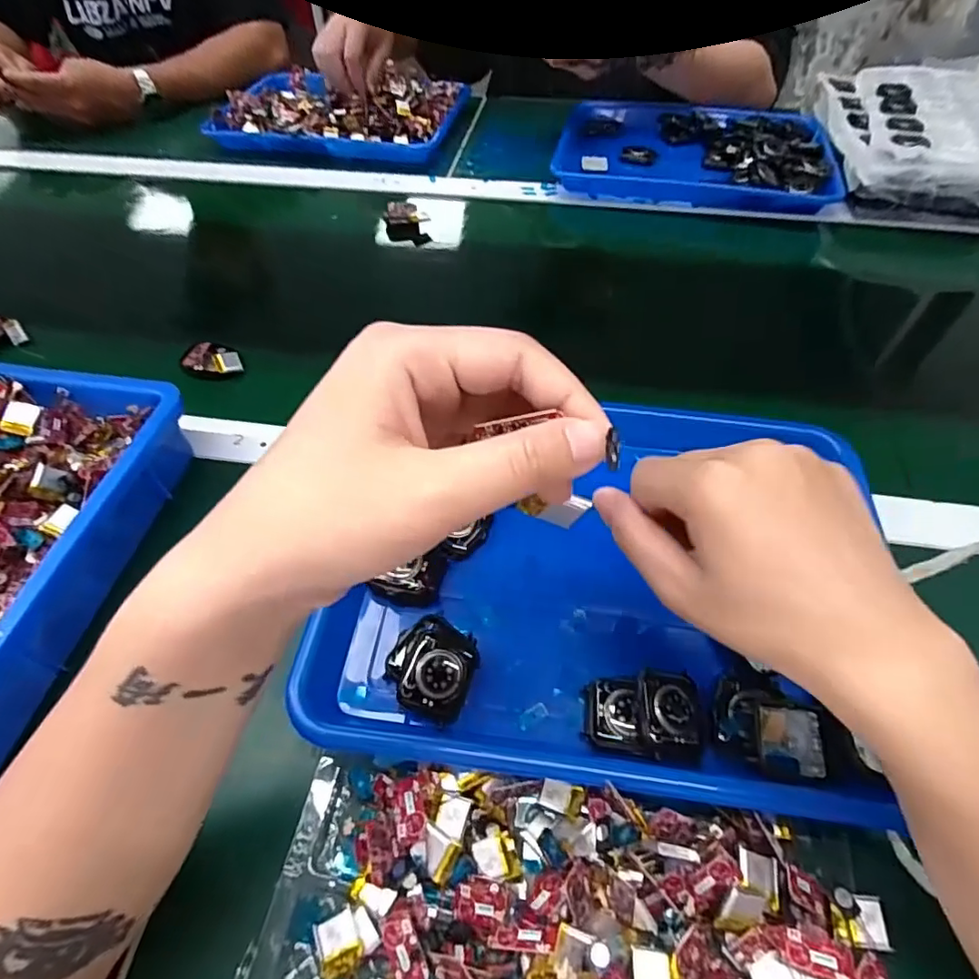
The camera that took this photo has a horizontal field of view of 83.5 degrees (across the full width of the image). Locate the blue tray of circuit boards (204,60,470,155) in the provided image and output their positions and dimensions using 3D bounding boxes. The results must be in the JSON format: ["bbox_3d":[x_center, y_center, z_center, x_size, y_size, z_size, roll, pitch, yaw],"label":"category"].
[{"bbox_3d":[-0.207,-0.550,0.783,0.331,0.050,0.244,7,54,5],"label":"blue tray of circuit boards"}]

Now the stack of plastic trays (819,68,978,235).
[{"bbox_3d":[0.563,-0.422,0.650,0.301,0.047,0.345,7,54,6],"label":"stack of plastic trays"}]

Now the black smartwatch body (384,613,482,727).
[{"bbox_3d":[-0.031,0.096,0.298,0.047,0.016,0.051,20,56,14],"label":"black smartwatch body"}]

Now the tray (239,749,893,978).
[{"bbox_3d":[0.032,0.196,0.236,0.259,0.040,0.121,6,54,5],"label":"tray"}]

